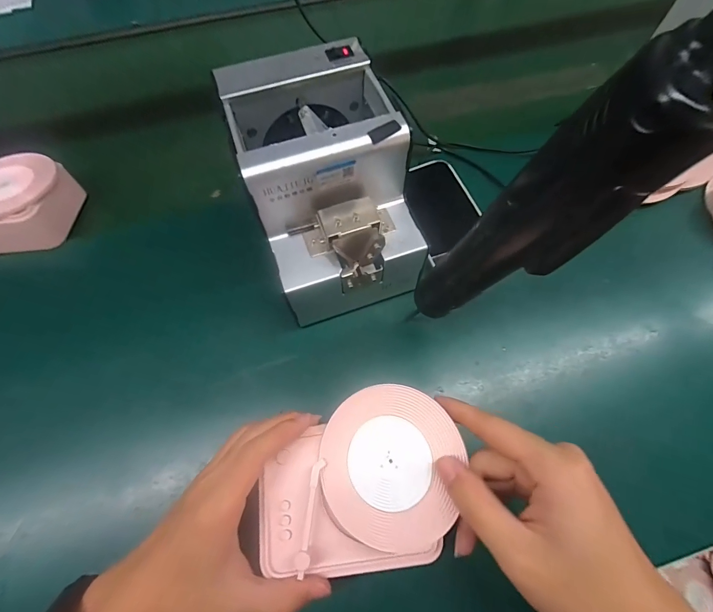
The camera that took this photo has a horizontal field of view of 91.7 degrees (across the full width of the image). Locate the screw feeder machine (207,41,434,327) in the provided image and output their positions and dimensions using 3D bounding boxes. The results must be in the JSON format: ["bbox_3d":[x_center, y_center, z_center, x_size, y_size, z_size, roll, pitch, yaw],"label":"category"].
[{"bbox_3d":[-0.025,-0.098,0.307,0.122,0.136,0.173,-19,67,-8],"label":"screw feeder machine"}]

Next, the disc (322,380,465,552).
[{"bbox_3d":[0.020,0.108,0.239,0.095,0.005,0.101,-6,73,20],"label":"disc"}]

